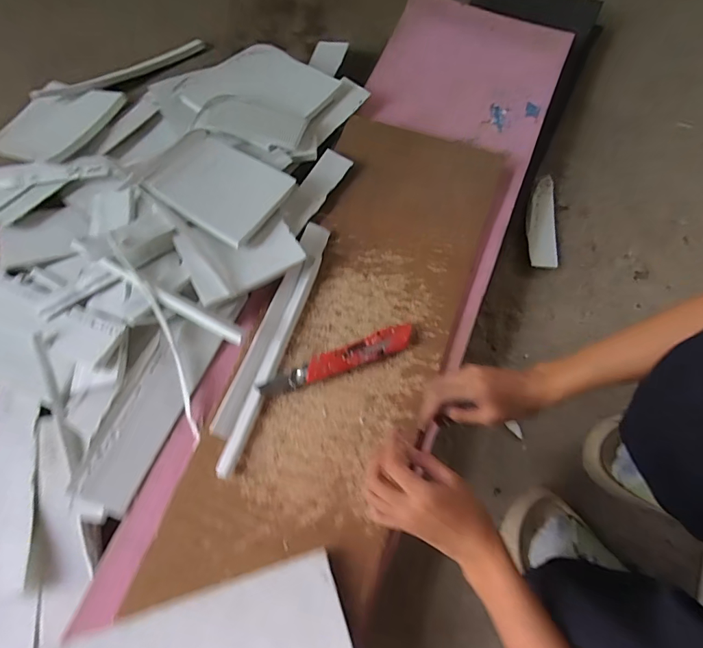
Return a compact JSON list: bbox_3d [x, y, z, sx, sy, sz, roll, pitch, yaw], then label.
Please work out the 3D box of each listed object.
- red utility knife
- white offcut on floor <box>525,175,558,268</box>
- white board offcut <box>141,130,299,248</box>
[{"bbox_3d":[-0.015,0.042,0.485,0.184,0.020,0.030,-21,74,-8],"label":"red utility knife"},{"bbox_3d":[0.281,-0.152,0.624,0.042,0.015,0.150,7,72,1],"label":"white offcut on floor"},{"bbox_3d":[-0.164,-0.171,0.523,0.158,0.017,0.109,33,80,9],"label":"white board offcut"}]

